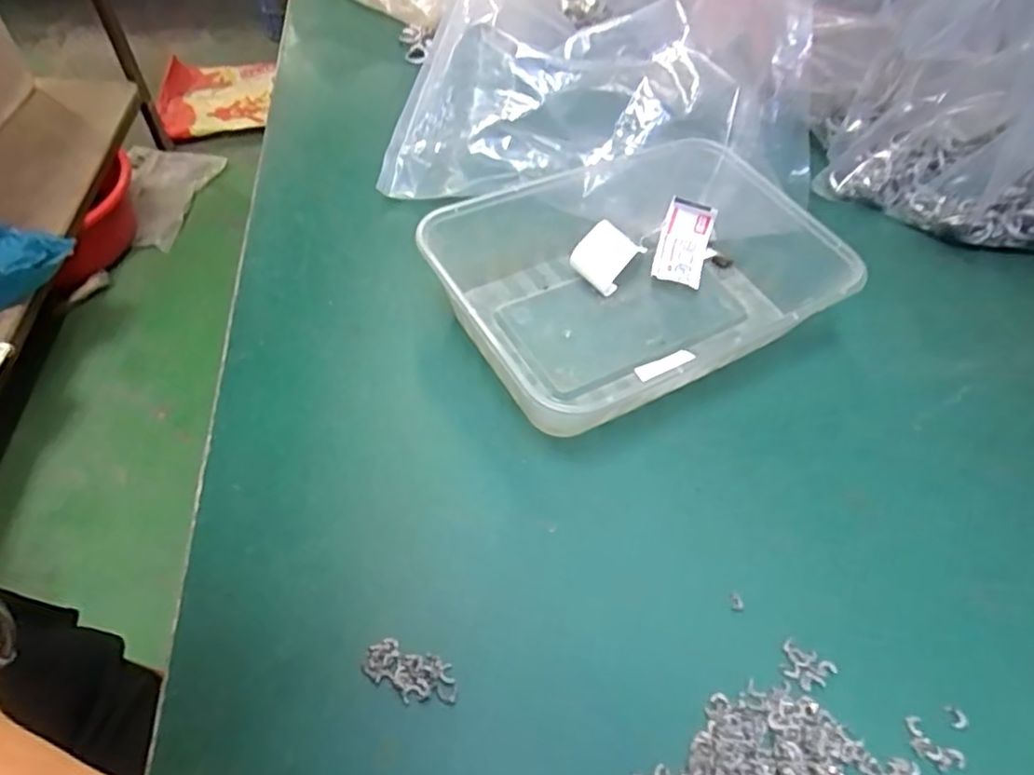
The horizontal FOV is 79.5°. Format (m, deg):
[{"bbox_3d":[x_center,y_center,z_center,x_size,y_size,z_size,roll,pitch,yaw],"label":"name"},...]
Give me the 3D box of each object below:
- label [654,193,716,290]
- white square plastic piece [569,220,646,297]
[{"bbox_3d":[0.108,-0.093,0.396,0.033,0.028,0.047,17,52,9],"label":"label"},{"bbox_3d":[0.054,-0.079,0.380,0.032,0.022,0.036,34,56,21],"label":"white square plastic piece"}]

